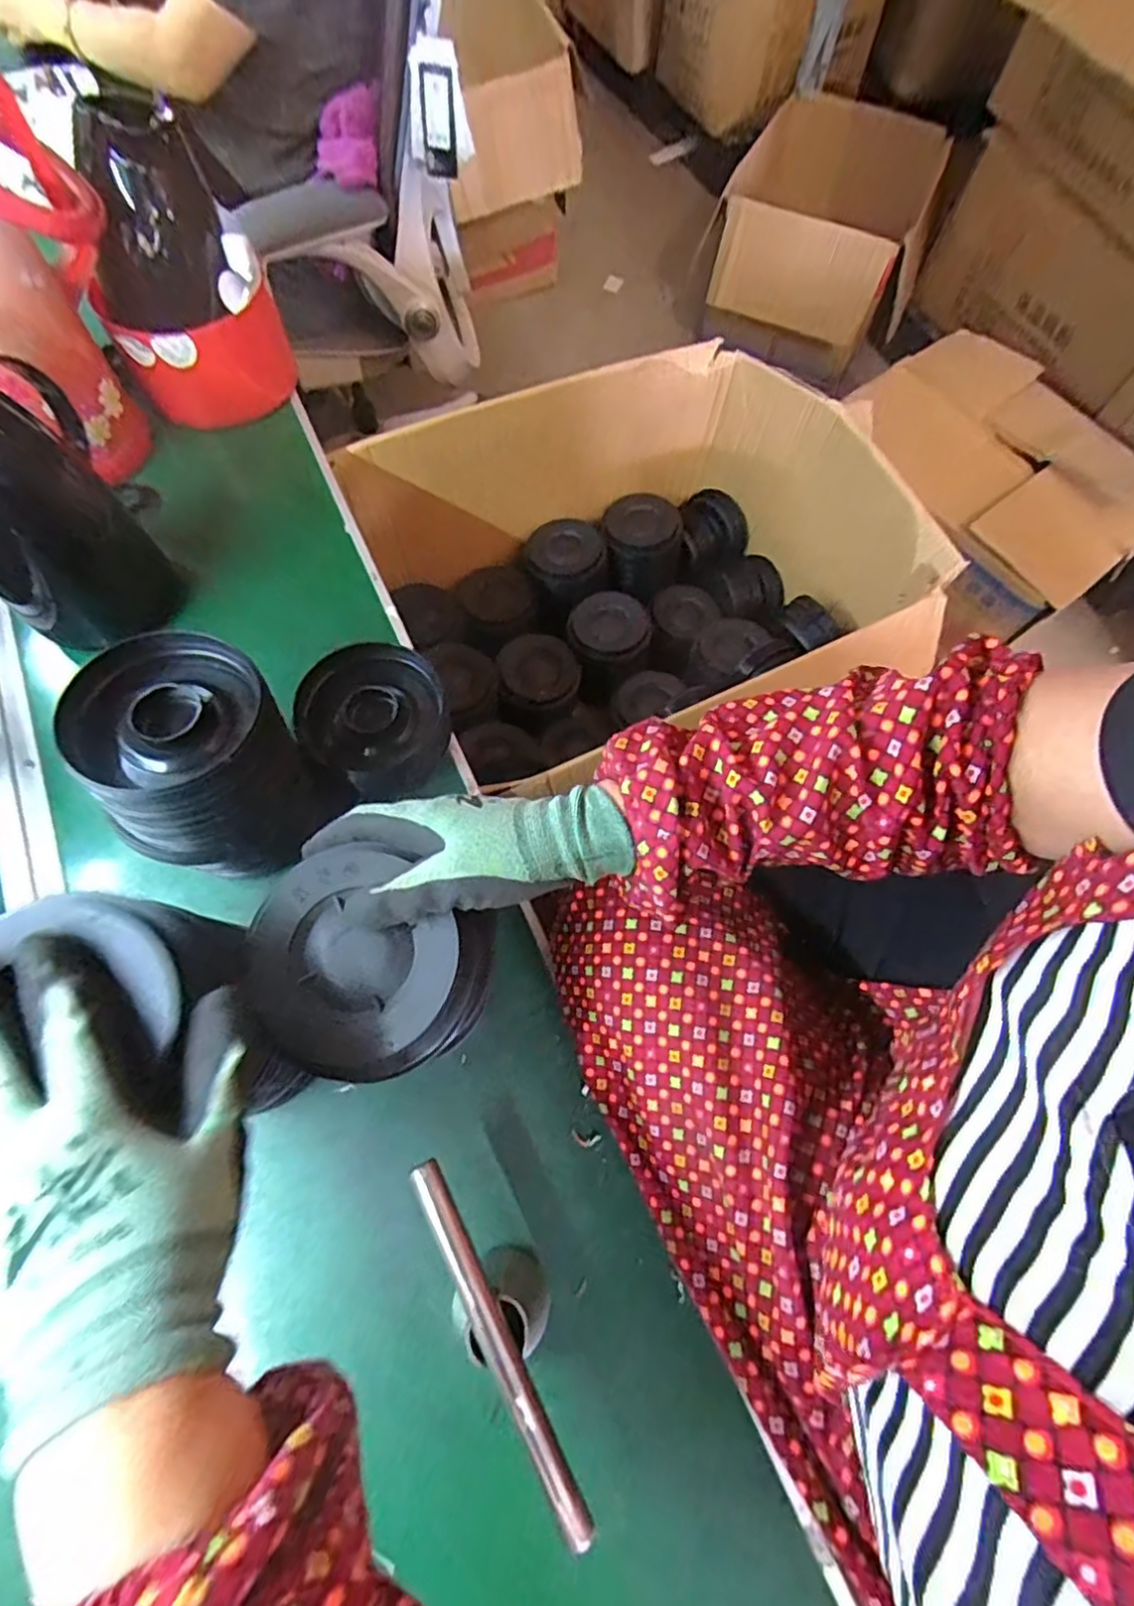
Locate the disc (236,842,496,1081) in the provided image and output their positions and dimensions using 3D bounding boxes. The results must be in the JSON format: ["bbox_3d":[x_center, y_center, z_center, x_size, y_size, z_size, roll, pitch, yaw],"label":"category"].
[{"bbox_3d":[-0.108,0.085,0.336,0.123,0.016,0.110,36,71,12],"label":"disc"}]

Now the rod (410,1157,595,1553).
[{"bbox_3d":[-0.041,0.308,0.368,0.018,0.011,0.200,-27,71,-13],"label":"rod"}]

